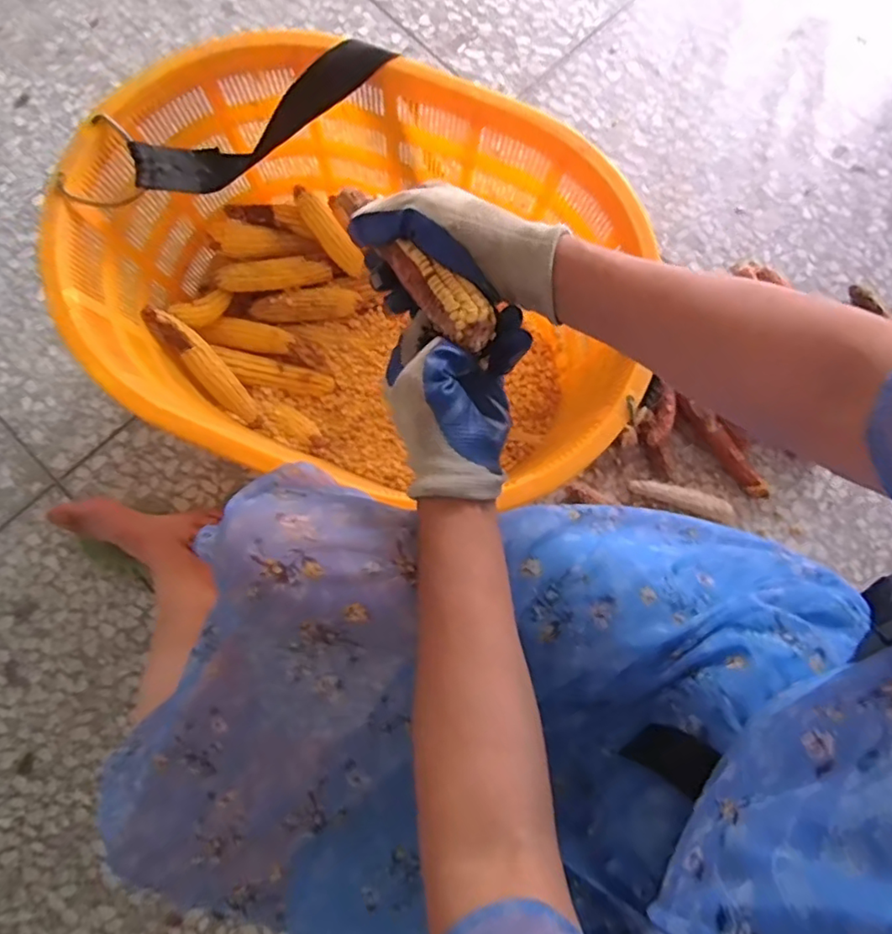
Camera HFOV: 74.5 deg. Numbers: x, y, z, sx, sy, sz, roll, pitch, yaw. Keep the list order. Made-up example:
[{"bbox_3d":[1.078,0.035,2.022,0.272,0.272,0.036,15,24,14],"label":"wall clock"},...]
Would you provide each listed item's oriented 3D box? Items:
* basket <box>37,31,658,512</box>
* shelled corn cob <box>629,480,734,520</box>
[{"bbox_3d":[-0.102,-0.199,0.733,0.624,0.259,0.468,26,81,4],"label":"basket"},{"bbox_3d":[0.355,0.047,0.883,0.156,0.027,0.032,18,79,2],"label":"shelled corn cob"}]

